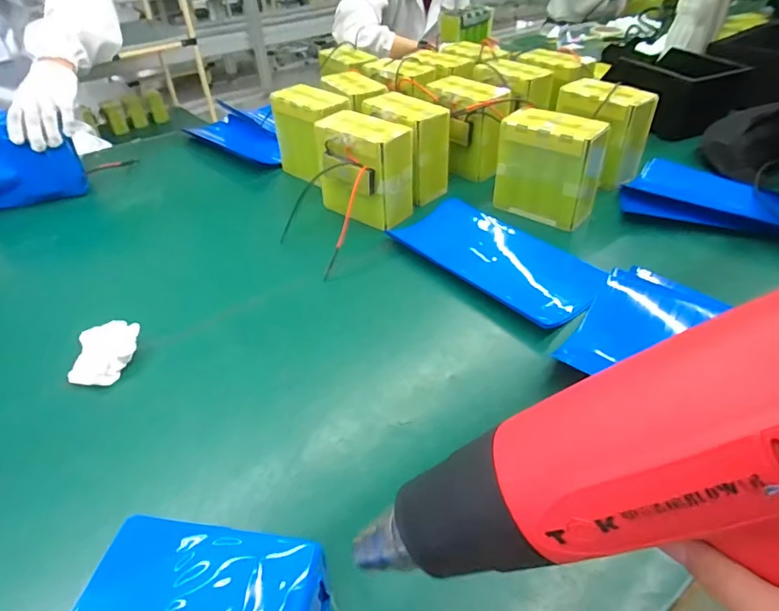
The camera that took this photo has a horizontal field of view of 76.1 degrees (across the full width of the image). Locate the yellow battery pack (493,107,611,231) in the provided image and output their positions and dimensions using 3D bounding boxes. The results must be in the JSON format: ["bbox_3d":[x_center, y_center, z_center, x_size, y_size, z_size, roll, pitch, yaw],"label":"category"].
[{"bbox_3d":[0.244,-0.213,0.775,0.150,0.150,0.072,23,46,27],"label":"yellow battery pack"}]

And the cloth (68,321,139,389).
[{"bbox_3d":[-0.334,0.058,0.587,0.066,0.033,0.080,-4,40,-1],"label":"cloth"}]

